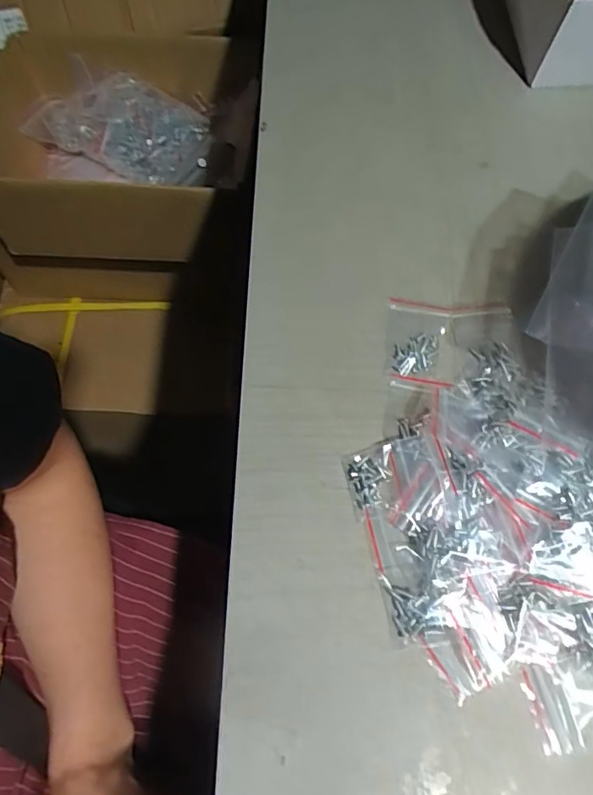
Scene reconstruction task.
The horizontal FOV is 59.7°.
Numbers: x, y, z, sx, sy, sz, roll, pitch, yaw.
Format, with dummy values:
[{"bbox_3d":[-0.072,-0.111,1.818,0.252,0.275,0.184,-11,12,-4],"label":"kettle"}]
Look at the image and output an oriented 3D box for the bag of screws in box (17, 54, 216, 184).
[{"bbox_3d":[-0.261,-0.396,0.794,0.321,0.075,0.163,22,69,21],"label":"bag of screws in box"}]

